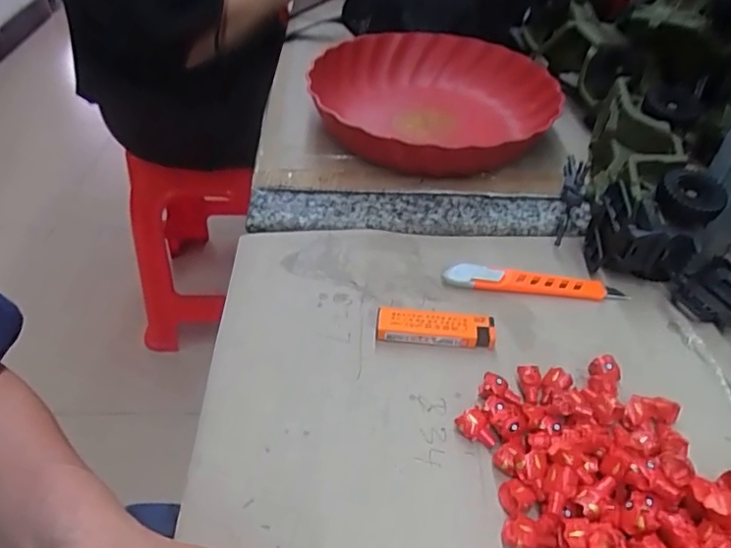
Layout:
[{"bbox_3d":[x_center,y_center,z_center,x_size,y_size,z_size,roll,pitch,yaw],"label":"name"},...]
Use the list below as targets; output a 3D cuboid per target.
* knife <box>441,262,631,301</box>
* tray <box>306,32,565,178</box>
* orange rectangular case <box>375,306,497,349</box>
[{"bbox_3d":[0.128,0.008,0.426,0.134,0.012,0.018,7,42,6],"label":"knife"},{"bbox_3d":[0.072,-0.170,0.564,0.215,0.071,0.232,21,46,20],"label":"tray"},{"bbox_3d":[0.048,0.037,0.388,0.079,0.015,0.021,4,42,3],"label":"orange rectangular case"}]

